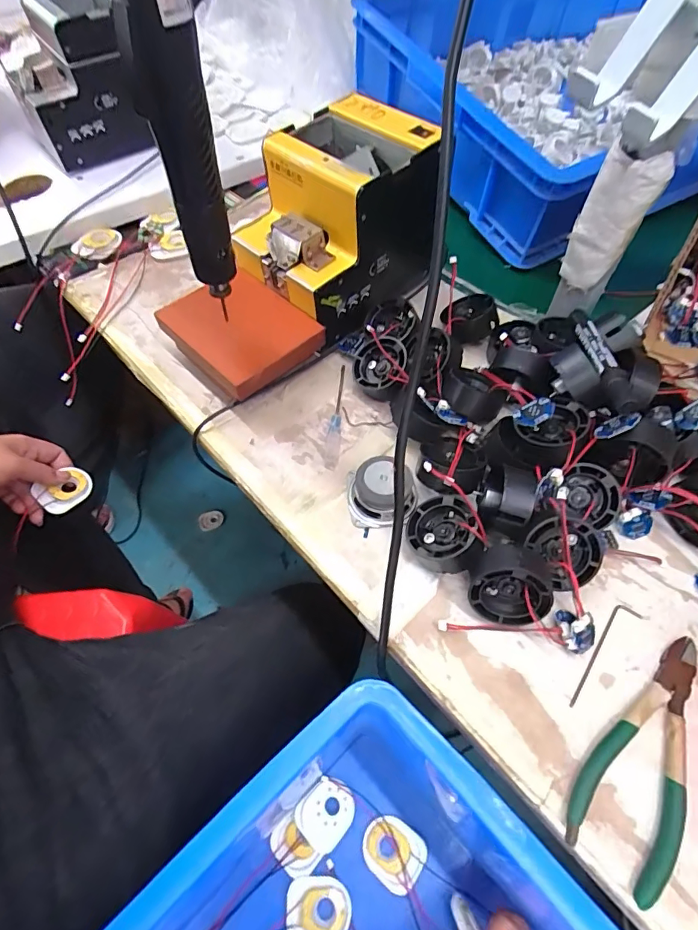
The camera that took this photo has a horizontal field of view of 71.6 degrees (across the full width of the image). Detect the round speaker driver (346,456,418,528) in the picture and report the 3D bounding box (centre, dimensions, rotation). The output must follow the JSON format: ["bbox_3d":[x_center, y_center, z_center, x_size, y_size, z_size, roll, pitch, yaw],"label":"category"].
[{"bbox_3d":[0.027,0.021,0.384,0.054,0.029,0.049,-2,58,0],"label":"round speaker driver"}]

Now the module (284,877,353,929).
[{"bbox_3d":[-0.028,0.407,0.439,0.059,0.007,0.049,-1,58,0],"label":"module"}]

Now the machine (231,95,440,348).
[{"bbox_3d":[-0.006,-0.234,0.481,0.148,0.145,0.177,37,65,22],"label":"machine"}]

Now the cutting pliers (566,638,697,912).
[{"bbox_3d":[0.187,0.171,0.295,0.056,0.010,0.152,35,64,21],"label":"cutting pliers"}]

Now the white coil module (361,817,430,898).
[{"bbox_3d":[0.043,0.371,0.463,0.058,0.004,0.051,31,63,19],"label":"white coil module"}]

